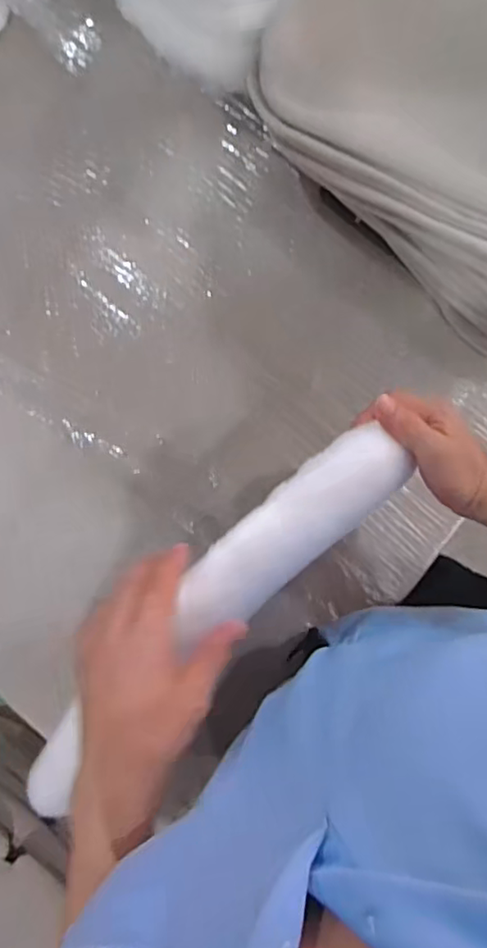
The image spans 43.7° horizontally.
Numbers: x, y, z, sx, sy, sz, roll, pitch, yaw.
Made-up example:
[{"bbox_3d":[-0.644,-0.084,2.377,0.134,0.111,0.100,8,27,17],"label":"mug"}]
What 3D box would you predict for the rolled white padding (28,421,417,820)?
[{"bbox_3d":[-0.025,0.111,0.497,0.420,0.051,0.066,-45,82,4],"label":"rolled white padding"}]

